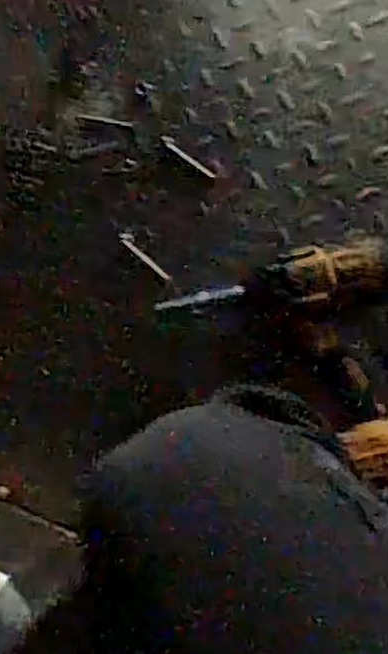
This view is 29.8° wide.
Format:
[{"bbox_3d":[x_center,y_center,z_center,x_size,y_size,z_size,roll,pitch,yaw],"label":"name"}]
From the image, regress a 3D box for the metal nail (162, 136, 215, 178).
[{"bbox_3d":[-0.006,-0.154,0.663,0.060,0.004,0.009,41,95,8],"label":"metal nail"}]

